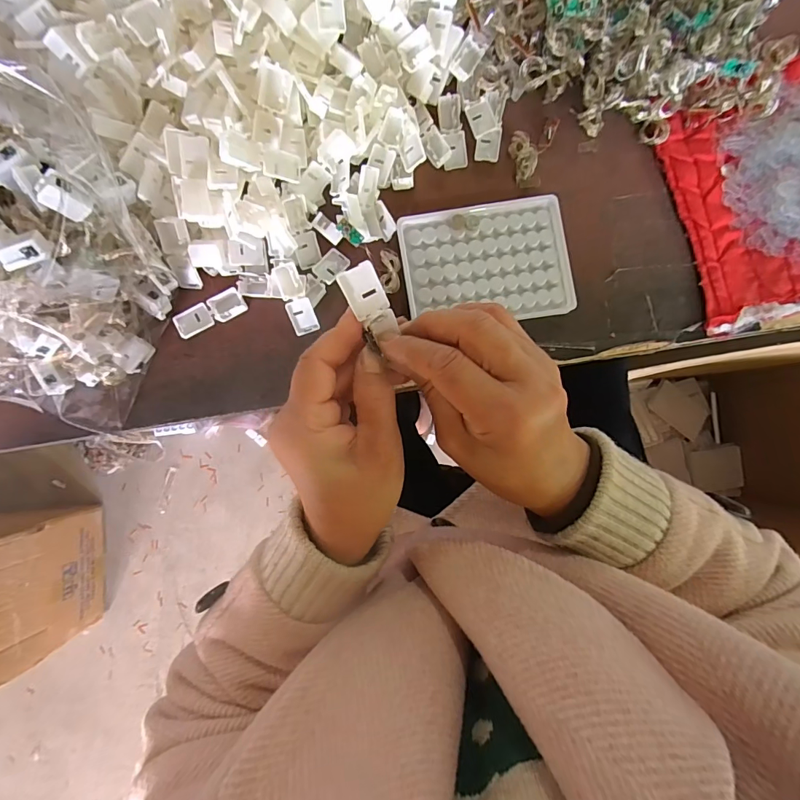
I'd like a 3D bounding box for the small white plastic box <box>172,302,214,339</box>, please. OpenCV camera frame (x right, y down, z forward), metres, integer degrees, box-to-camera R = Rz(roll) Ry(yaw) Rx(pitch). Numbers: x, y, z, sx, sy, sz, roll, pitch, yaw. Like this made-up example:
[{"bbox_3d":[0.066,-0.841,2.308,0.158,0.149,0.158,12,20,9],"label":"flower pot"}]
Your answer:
[{"bbox_3d":[-0.165,-0.064,0.342,0.029,0.006,0.021,-31,88,-1],"label":"small white plastic box"}]

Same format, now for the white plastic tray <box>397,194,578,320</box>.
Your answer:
[{"bbox_3d":[0.068,-0.109,0.345,0.129,0.018,0.093,-9,88,-1],"label":"white plastic tray"}]

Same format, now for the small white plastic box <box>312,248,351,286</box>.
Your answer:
[{"bbox_3d":[-0.056,-0.110,0.348,0.020,0.004,0.029,44,88,1],"label":"small white plastic box"}]

